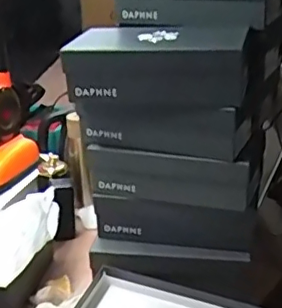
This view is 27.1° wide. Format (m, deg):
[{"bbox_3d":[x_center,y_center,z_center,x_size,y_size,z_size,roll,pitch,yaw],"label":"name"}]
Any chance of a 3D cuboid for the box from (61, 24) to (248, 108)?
[{"bbox_3d":[0.028,-0.153,0.995,0.281,0.105,0.155,2,23,10],"label":"box"}]

